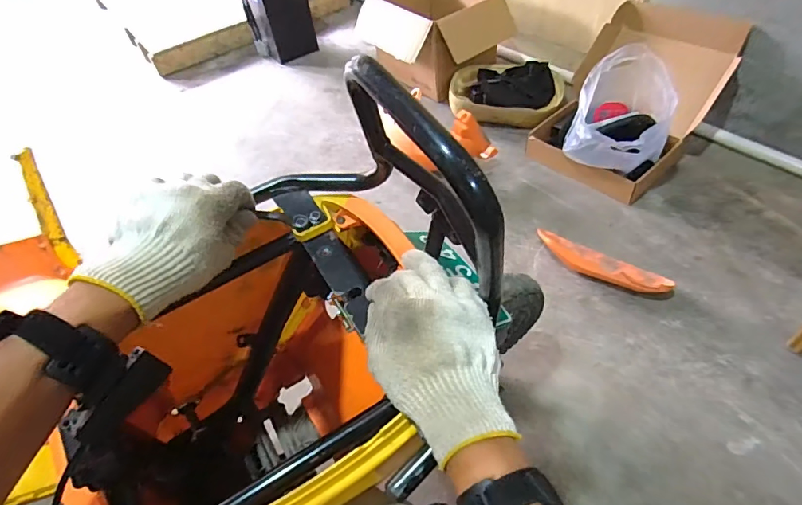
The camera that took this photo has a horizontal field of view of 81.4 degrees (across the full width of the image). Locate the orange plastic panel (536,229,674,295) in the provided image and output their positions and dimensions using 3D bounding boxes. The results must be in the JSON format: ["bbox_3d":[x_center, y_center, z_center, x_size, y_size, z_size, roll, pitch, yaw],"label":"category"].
[{"bbox_3d":[0.501,0.026,1.170,0.336,0.056,0.103,25,56,26],"label":"orange plastic panel"}]

